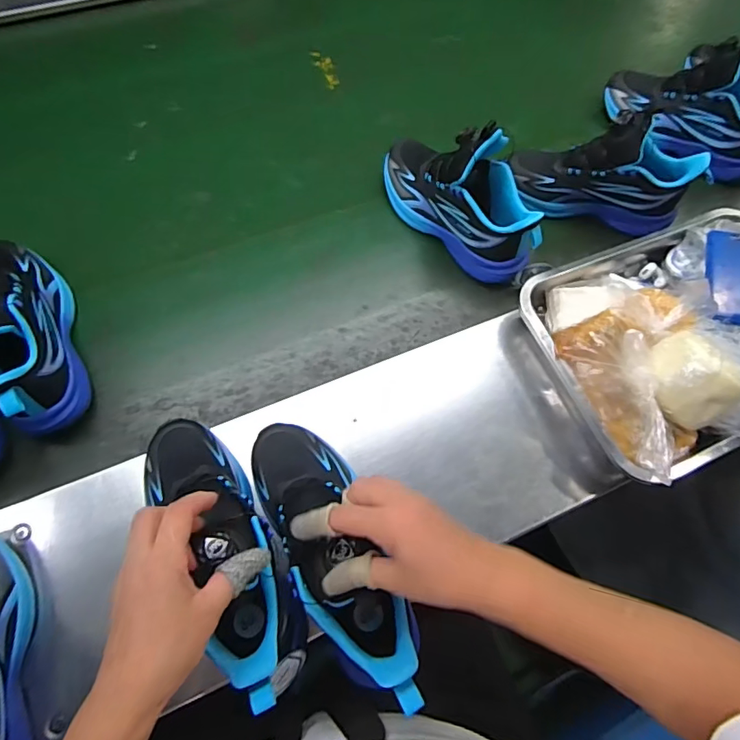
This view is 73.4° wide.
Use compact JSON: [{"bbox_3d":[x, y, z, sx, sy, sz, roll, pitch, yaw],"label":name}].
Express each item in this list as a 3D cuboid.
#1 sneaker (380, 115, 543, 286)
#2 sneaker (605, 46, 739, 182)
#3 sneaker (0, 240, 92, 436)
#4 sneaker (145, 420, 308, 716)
[{"bbox_3d":[0.114,-0.228,0.631,0.247,0.154,0.084,43,70,14],"label":"sneaker"},{"bbox_3d":[0.479,-0.387,0.726,0.251,0.140,0.115,20,65,4],"label":"sneaker"},{"bbox_3d":[-0.374,-0.052,0.529,0.082,0.110,0.239,-23,69,-15],"label":"sneaker"},{"bbox_3d":[-0.133,0.150,0.429,0.088,0.105,0.254,-28,64,-13],"label":"sneaker"}]

